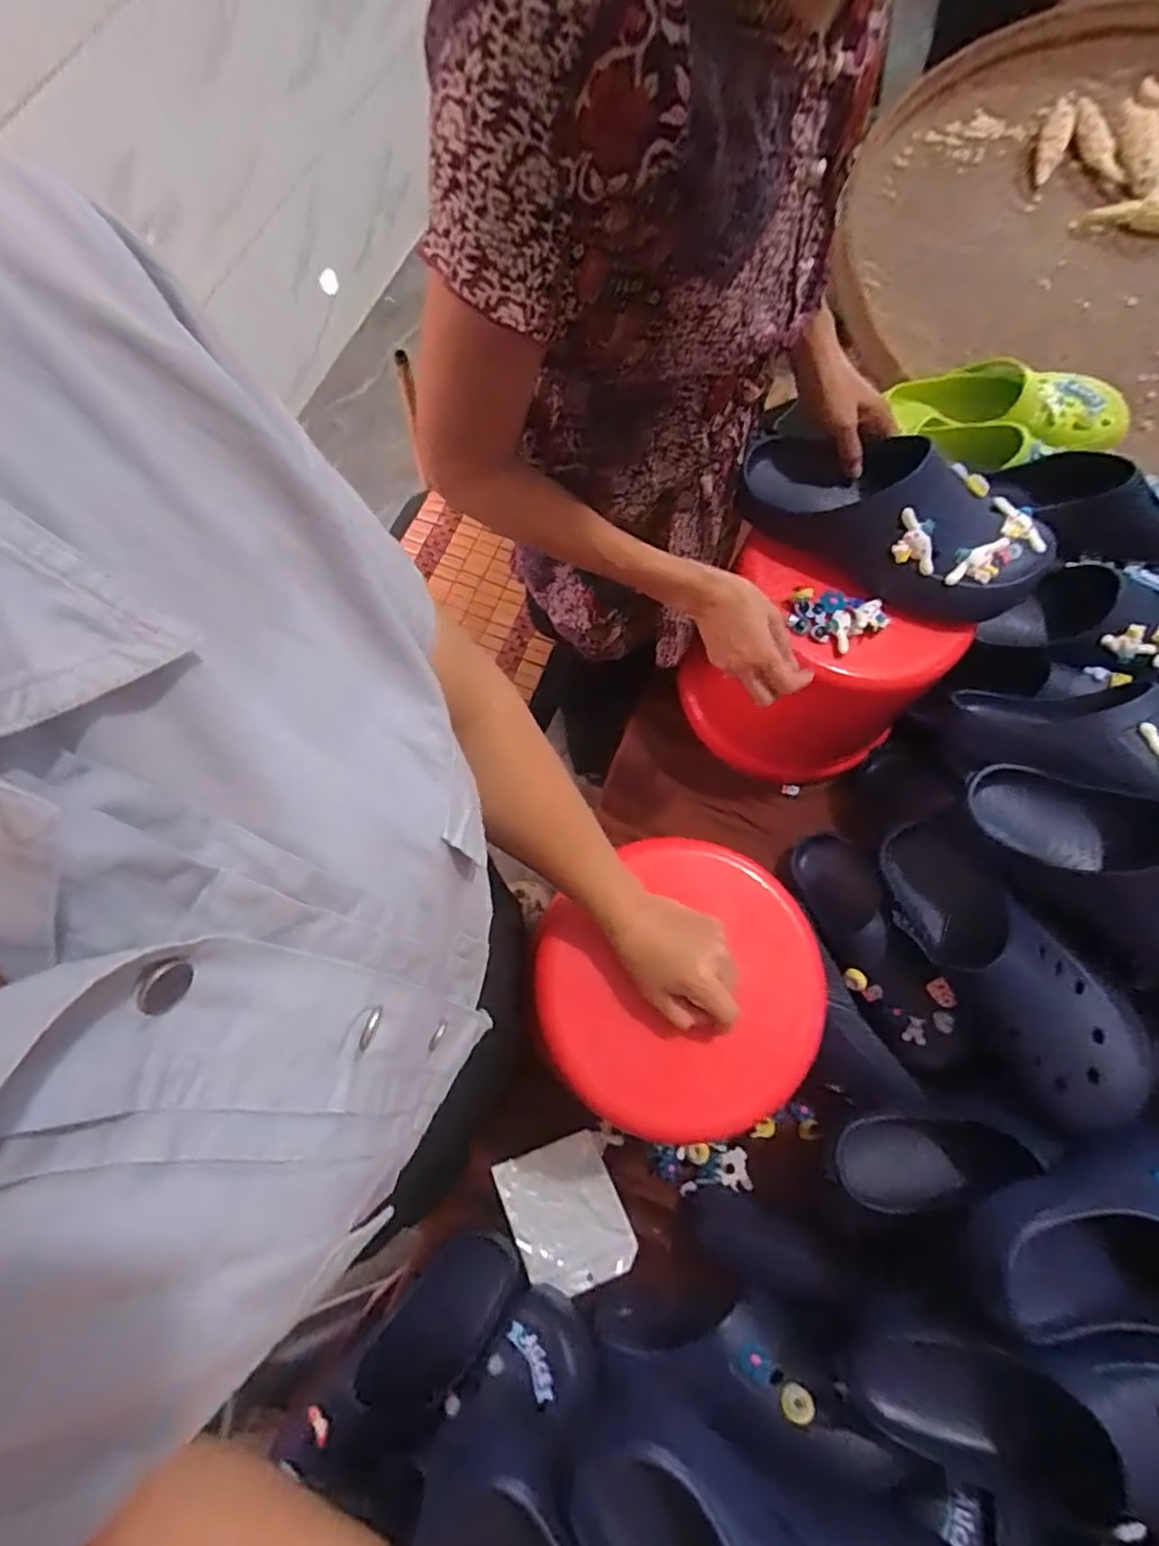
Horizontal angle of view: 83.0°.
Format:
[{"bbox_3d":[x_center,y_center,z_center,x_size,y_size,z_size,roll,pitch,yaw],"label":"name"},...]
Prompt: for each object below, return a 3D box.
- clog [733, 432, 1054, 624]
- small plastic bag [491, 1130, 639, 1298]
[{"bbox_3d":[0.300,-0.249,0.630,0.296,0.089,0.114,29,75,10],"label":"clog"},{"bbox_3d":[-0.014,0.480,0.710,0.116,0.026,0.144,-23,73,-6],"label":"small plastic bag"}]

